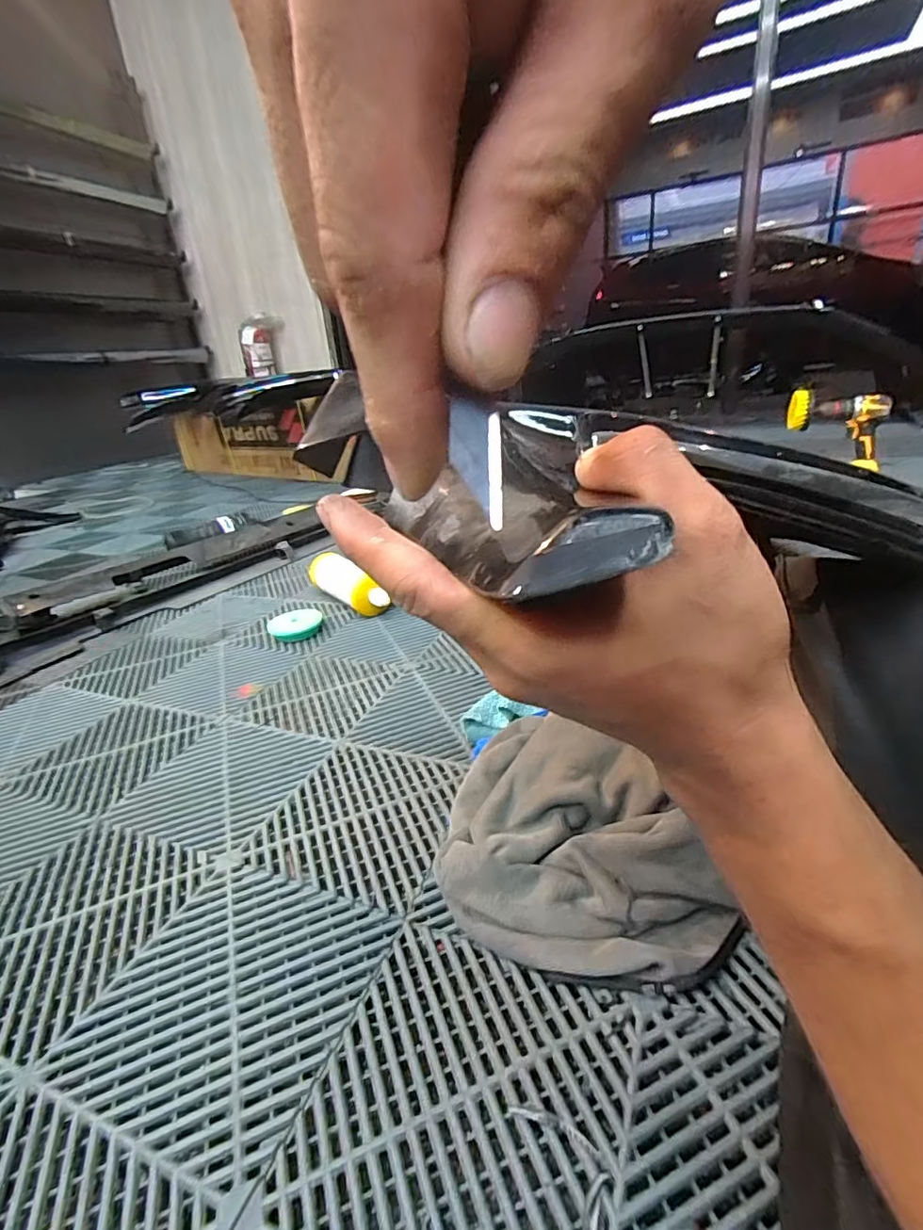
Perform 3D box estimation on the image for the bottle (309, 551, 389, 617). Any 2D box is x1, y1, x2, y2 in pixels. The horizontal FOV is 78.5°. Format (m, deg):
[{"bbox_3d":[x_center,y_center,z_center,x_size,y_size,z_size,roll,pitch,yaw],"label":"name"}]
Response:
[{"bbox_3d":[-0.226,-0.058,1.120,0.068,0.077,0.242,-22,30,-29],"label":"bottle"}]

